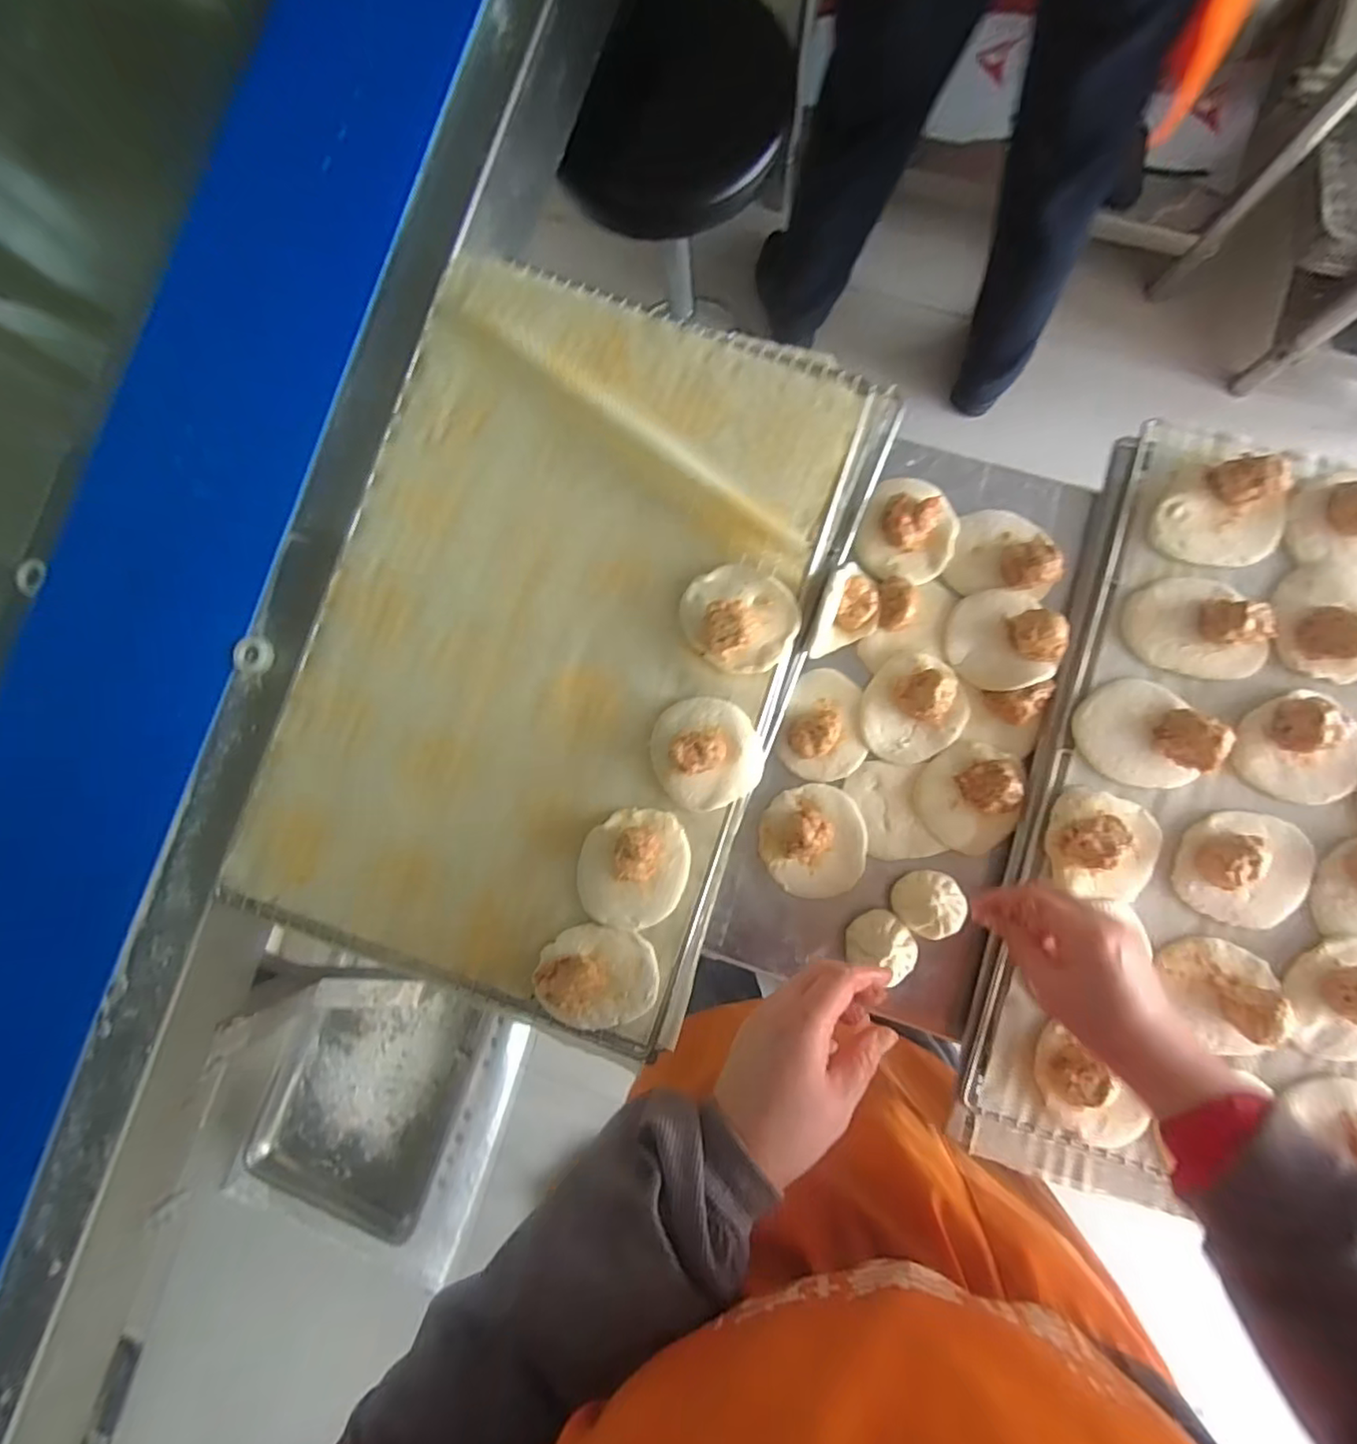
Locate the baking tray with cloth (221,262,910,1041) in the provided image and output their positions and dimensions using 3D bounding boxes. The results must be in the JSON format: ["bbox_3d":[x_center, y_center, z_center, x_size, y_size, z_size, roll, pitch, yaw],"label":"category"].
[{"bbox_3d":[-0.107,-0.065,0.516,0.405,0.054,0.598,20,87,4],"label":"baking tray with cloth"}]

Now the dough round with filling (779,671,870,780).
[{"bbox_3d":[0.124,0.002,0.526,0.071,0.031,0.094,-4,86,3],"label":"dough round with filling"}]

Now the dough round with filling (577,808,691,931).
[{"bbox_3d":[-0.037,0.119,0.486,0.088,0.037,0.092,0,86,3],"label":"dough round with filling"}]

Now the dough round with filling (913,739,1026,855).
[{"bbox_3d":[0.249,0.061,0.514,0.089,0.025,0.084,0,86,3],"label":"dough round with filling"}]

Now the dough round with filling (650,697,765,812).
[{"bbox_3d":[0.022,0.024,0.489,0.084,0.038,0.091,0,86,3],"label":"dough round with filling"}]

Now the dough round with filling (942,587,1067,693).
[{"bbox_3d":[0.275,-0.071,0.513,0.081,0.034,0.085,0,86,3],"label":"dough round with filling"}]

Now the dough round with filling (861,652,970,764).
[{"bbox_3d":[0.203,-0.012,0.520,0.085,0.034,0.090,0,86,3],"label":"dough round with filling"}]

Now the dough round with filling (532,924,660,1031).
[{"bbox_3d":[-0.066,0.207,0.499,0.095,0.030,0.080,10,86,4],"label":"dough round with filling"}]

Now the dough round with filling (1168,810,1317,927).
[{"bbox_3d":[0.446,0.115,0.468,0.098,0.030,0.085,12,87,4],"label":"dough round with filling"}]

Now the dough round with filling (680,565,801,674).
[{"bbox_3d":[0.049,-0.087,0.495,0.091,0.037,0.084,0,86,3],"label":"dough round with filling"}]

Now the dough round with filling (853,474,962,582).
[{"bbox_3d":[0.202,-0.169,0.528,0.081,0.031,0.089,15,87,4],"label":"dough round with filling"}]

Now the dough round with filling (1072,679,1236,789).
[{"bbox_3d":[0.371,0.008,0.480,0.095,0.028,0.078,25,88,5],"label":"dough round with filling"}]

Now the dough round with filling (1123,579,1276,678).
[{"bbox_3d":[0.417,-0.075,0.484,0.093,0.028,0.089,-17,85,2],"label":"dough round with filling"}]

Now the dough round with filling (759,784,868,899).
[{"bbox_3d":[0.116,0.101,0.516,0.087,0.035,0.092,0,86,3],"label":"dough round with filling"}]

